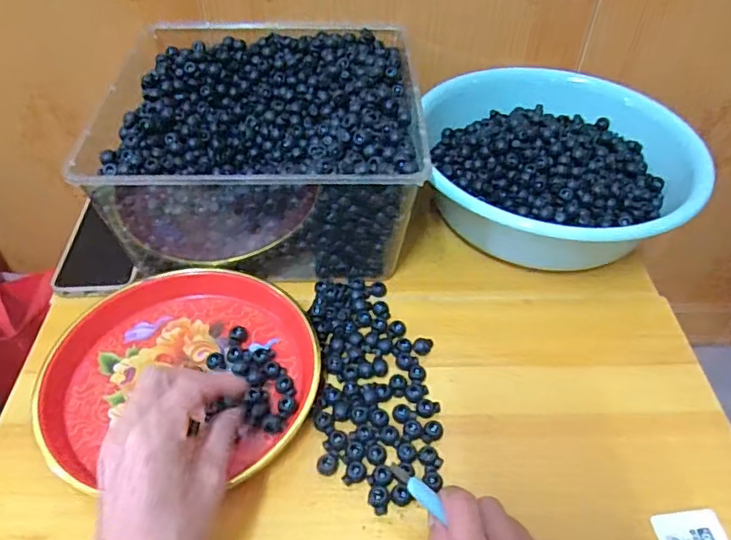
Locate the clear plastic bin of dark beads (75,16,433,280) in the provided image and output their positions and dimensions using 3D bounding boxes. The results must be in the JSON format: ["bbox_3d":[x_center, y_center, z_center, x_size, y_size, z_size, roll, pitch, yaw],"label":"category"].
[{"bbox_3d":[-0.096,-0.124,0.600,0.271,0.151,0.273,0,46,-1],"label":"clear plastic bin of dark beads"}]

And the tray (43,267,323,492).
[{"bbox_3d":[-0.151,0.076,0.478,0.214,0.032,0.201,1,46,-1],"label":"tray"}]

